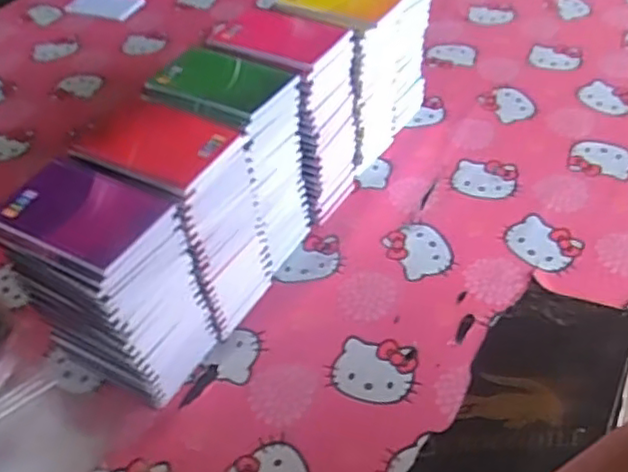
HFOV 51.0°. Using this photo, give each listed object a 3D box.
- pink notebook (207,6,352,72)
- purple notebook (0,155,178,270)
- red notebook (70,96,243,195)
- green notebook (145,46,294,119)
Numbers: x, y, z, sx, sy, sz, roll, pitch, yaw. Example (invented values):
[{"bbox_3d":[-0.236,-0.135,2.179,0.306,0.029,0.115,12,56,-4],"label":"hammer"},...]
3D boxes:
[{"bbox_3d":[-0.038,-0.209,0.686,0.127,0.014,0.086,19,50,22],"label":"pink notebook"},{"bbox_3d":[-0.186,-0.021,0.519,0.129,0.011,0.080,20,50,23],"label":"purple notebook"},{"bbox_3d":[-0.136,-0.082,0.567,0.130,0.008,0.091,21,51,24],"label":"red notebook"},{"bbox_3d":[-0.092,-0.153,0.637,0.130,0.008,0.090,22,51,25],"label":"green notebook"}]

